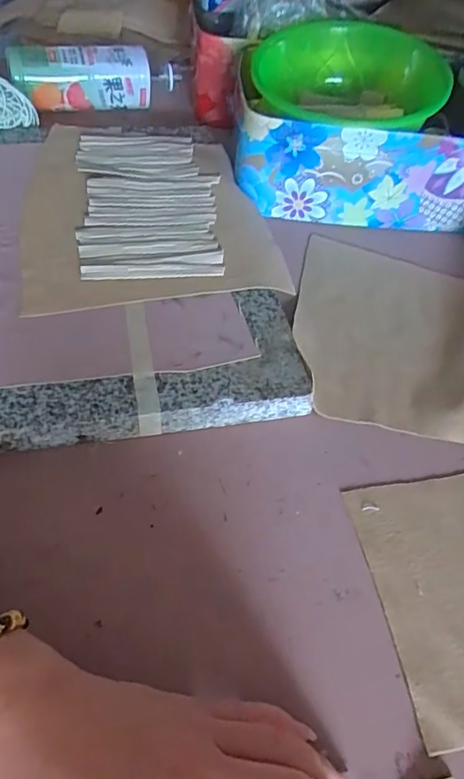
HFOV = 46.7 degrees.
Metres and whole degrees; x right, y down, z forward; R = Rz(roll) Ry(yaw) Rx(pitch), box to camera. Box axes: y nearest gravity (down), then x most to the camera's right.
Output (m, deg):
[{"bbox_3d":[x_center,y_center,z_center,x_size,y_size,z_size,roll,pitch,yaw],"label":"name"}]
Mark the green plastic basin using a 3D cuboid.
[{"bbox_3d":[0.118,-0.321,0.558,0.186,0.059,0.192,2,50,-2],"label":"green plastic basin"}]

